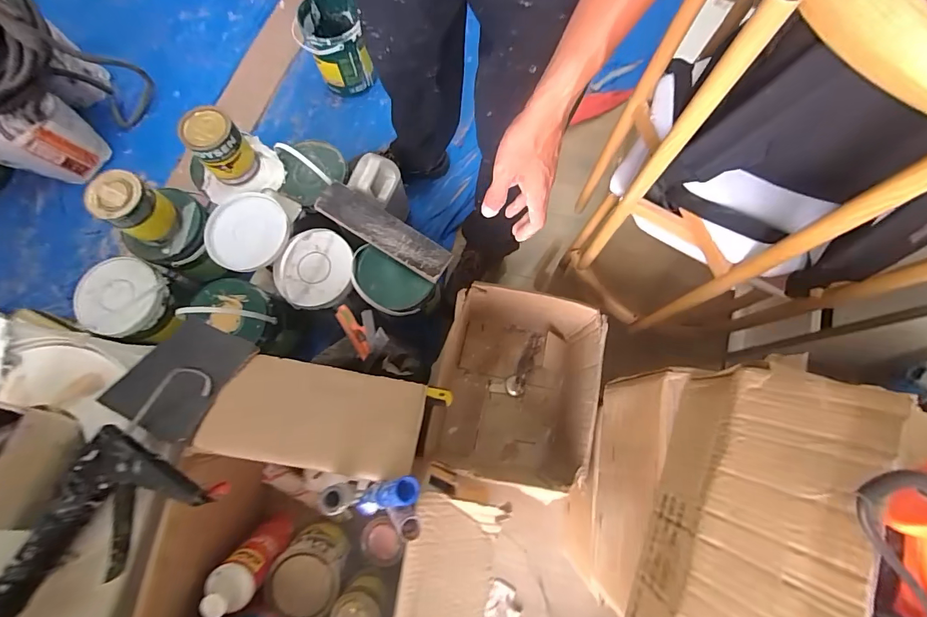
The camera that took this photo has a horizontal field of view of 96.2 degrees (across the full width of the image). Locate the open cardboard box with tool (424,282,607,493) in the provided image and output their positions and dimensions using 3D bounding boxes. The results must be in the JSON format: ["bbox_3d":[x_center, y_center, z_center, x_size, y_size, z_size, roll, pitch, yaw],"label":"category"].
[{"bbox_3d":[0.107,0.167,0.926,0.303,0.275,0.368,10,76,2],"label":"open cardboard box with tool"}]

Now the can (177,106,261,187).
[{"bbox_3d":[-0.522,-0.347,0.893,0.105,0.128,0.109,-41,79,-9],"label":"can"}]

